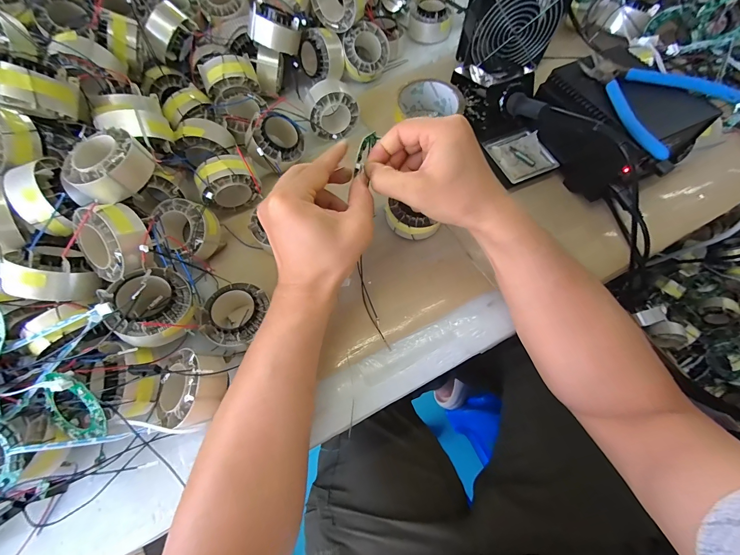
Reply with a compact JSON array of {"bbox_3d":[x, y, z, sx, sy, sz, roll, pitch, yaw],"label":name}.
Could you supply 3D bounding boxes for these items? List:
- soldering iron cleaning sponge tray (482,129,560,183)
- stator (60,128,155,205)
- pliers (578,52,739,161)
[{"bbox_3d":[0.187,-0.152,0.399,0.067,0.012,0.072,-25,69,-8],"label":"soldering iron cleaning sponge tray"},{"bbox_3d":[-0.239,-0.101,0.294,0.065,0.028,0.065,-1,67,2],"label":"stator"},{"bbox_3d":[0.281,-0.194,0.329,0.129,0.013,0.134,-34,70,-11],"label":"pliers"}]

